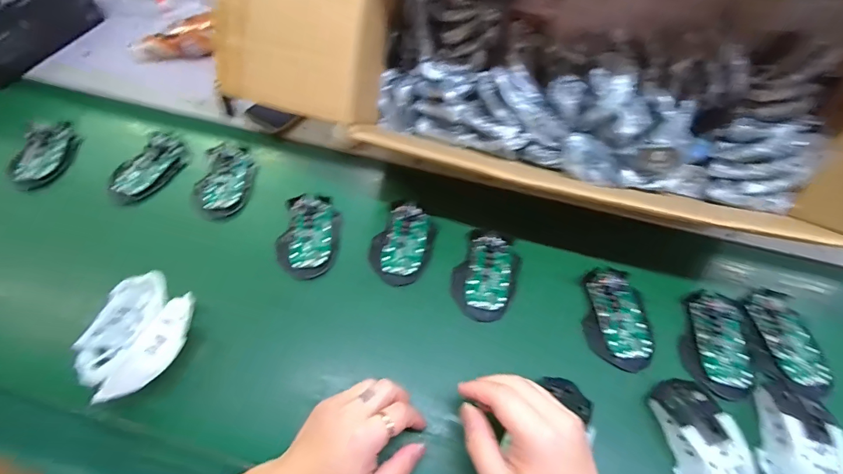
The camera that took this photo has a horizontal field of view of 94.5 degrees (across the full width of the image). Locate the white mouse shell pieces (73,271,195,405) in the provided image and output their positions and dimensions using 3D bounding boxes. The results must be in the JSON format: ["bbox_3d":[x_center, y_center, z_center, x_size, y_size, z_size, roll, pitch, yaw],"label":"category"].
[{"bbox_3d":[-0.288,0.098,0.391,0.101,0.058,0.113,30,62,15],"label":"white mouse shell pieces"}]

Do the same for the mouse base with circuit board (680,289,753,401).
[{"bbox_3d":[0.330,0.114,0.429,0.067,0.017,0.111,22,60,11],"label":"mouse base with circuit board"}]

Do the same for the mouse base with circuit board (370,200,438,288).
[{"bbox_3d":[-0.022,0.006,0.480,0.069,0.027,0.103,20,60,10],"label":"mouse base with circuit board"}]

